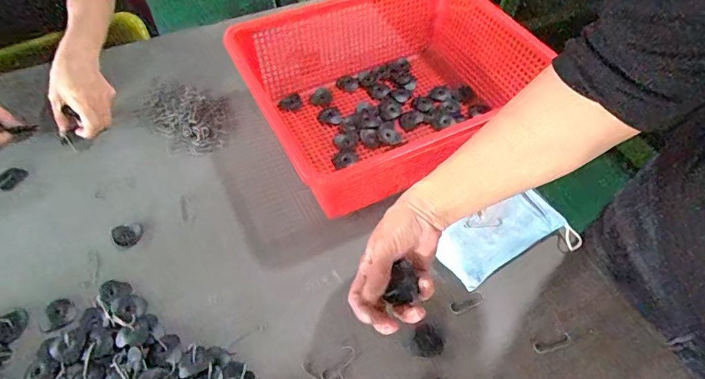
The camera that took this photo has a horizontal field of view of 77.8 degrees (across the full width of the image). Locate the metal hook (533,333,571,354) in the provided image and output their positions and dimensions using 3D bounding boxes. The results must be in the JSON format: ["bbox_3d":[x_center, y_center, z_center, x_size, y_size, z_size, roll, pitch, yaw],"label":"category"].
[{"bbox_3d":[0.215,0.166,0.471,0.043,0.004,0.012,-13,55,-11],"label":"metal hook"}]

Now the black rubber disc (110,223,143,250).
[{"bbox_3d":[-0.276,0.056,0.538,0.035,0.006,0.039,-31,60,-22],"label":"black rubber disc"}]

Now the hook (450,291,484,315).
[{"bbox_3d":[0.131,0.128,0.496,0.042,0.004,0.014,-19,56,-15],"label":"hook"}]

